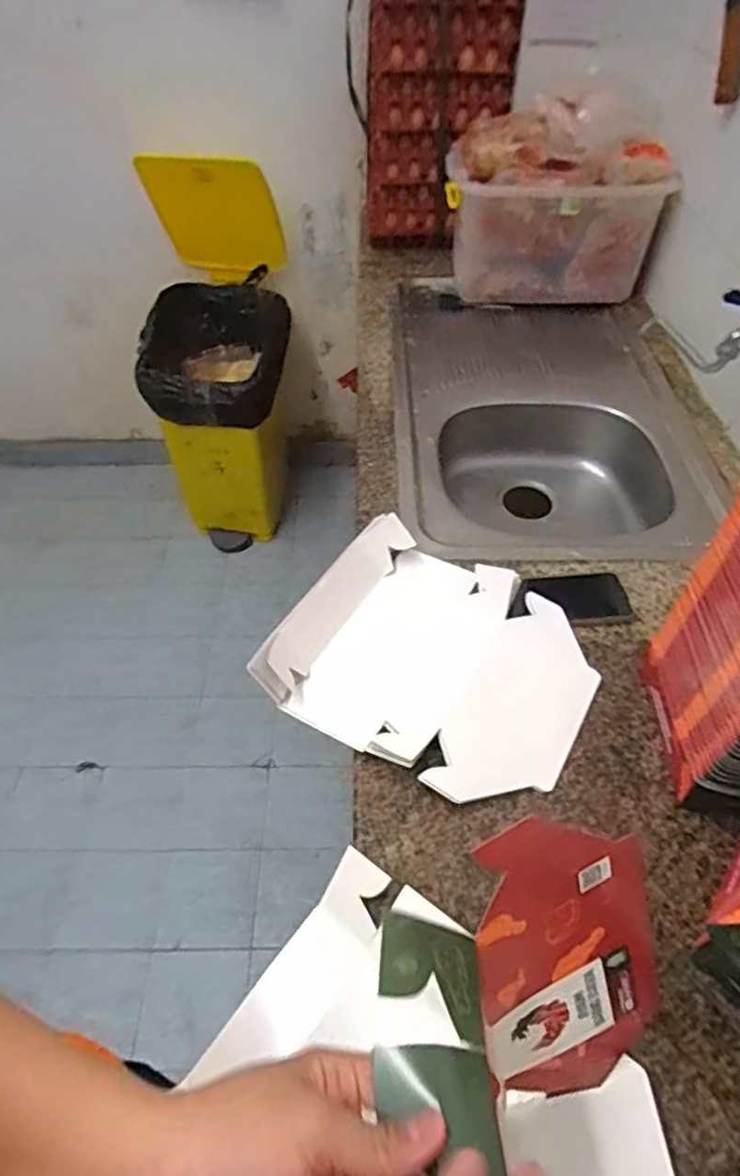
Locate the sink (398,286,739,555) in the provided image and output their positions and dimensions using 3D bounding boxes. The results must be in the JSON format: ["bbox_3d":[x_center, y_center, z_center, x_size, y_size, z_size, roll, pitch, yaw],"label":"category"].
[{"bbox_3d":[0.298,-0.278,1.237,0.482,0.189,0.788,2,49,0],"label":"sink"}]

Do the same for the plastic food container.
[{"bbox_3d":[0.358,-0.760,1.331,0.400,0.335,0.222,2,49,0],"label":"plastic food container"}]

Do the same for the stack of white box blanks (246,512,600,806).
[{"bbox_3d":[0.076,0.077,0.766,0.347,0.047,0.286,23,52,18],"label":"stack of white box blanks"}]

